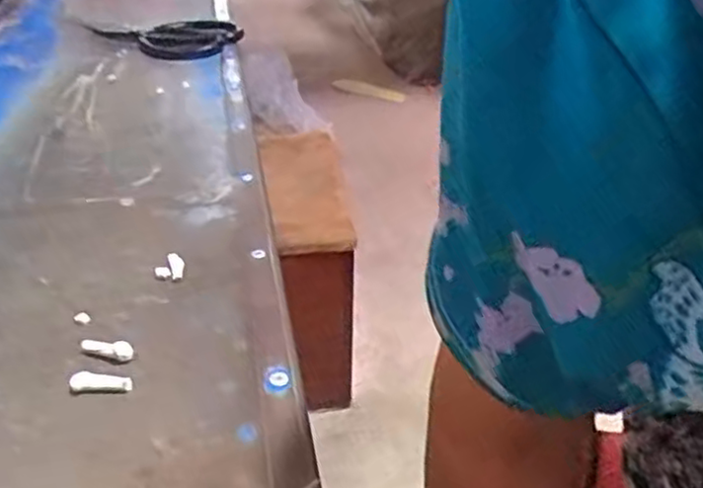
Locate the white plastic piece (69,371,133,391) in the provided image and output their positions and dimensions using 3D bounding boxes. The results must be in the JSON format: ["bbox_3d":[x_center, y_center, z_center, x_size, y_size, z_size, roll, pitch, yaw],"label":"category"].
[{"bbox_3d":[-0.107,0.059,0.301,0.026,0.007,0.006,7,27,-1],"label":"white plastic piece"}]

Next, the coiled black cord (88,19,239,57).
[{"bbox_3d":[-0.174,-0.224,0.768,0.110,0.012,0.112,-10,32,-31],"label":"coiled black cord"}]

